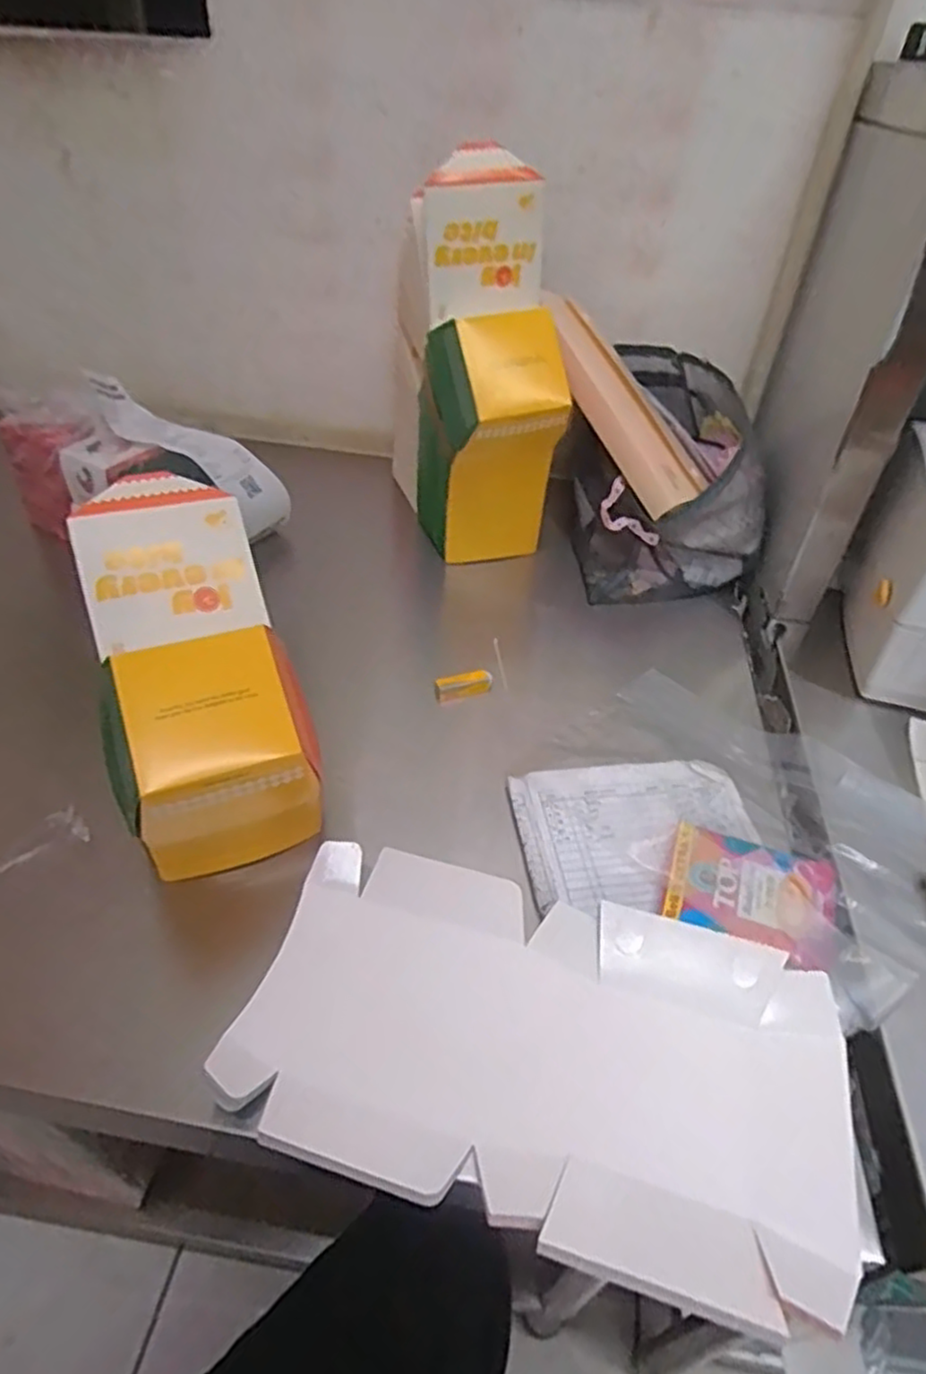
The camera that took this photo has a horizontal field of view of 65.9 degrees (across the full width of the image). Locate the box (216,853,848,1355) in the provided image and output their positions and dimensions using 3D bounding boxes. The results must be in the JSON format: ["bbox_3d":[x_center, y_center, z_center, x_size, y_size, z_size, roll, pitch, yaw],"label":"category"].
[{"bbox_3d":[0.040,0.194,0.385,0.308,0.026,0.167,14,43,11],"label":"box"}]

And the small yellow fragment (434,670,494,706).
[{"bbox_3d":[0.000,-0.001,0.617,0.052,0.019,0.014,-14,45,-20],"label":"small yellow fragment"}]

